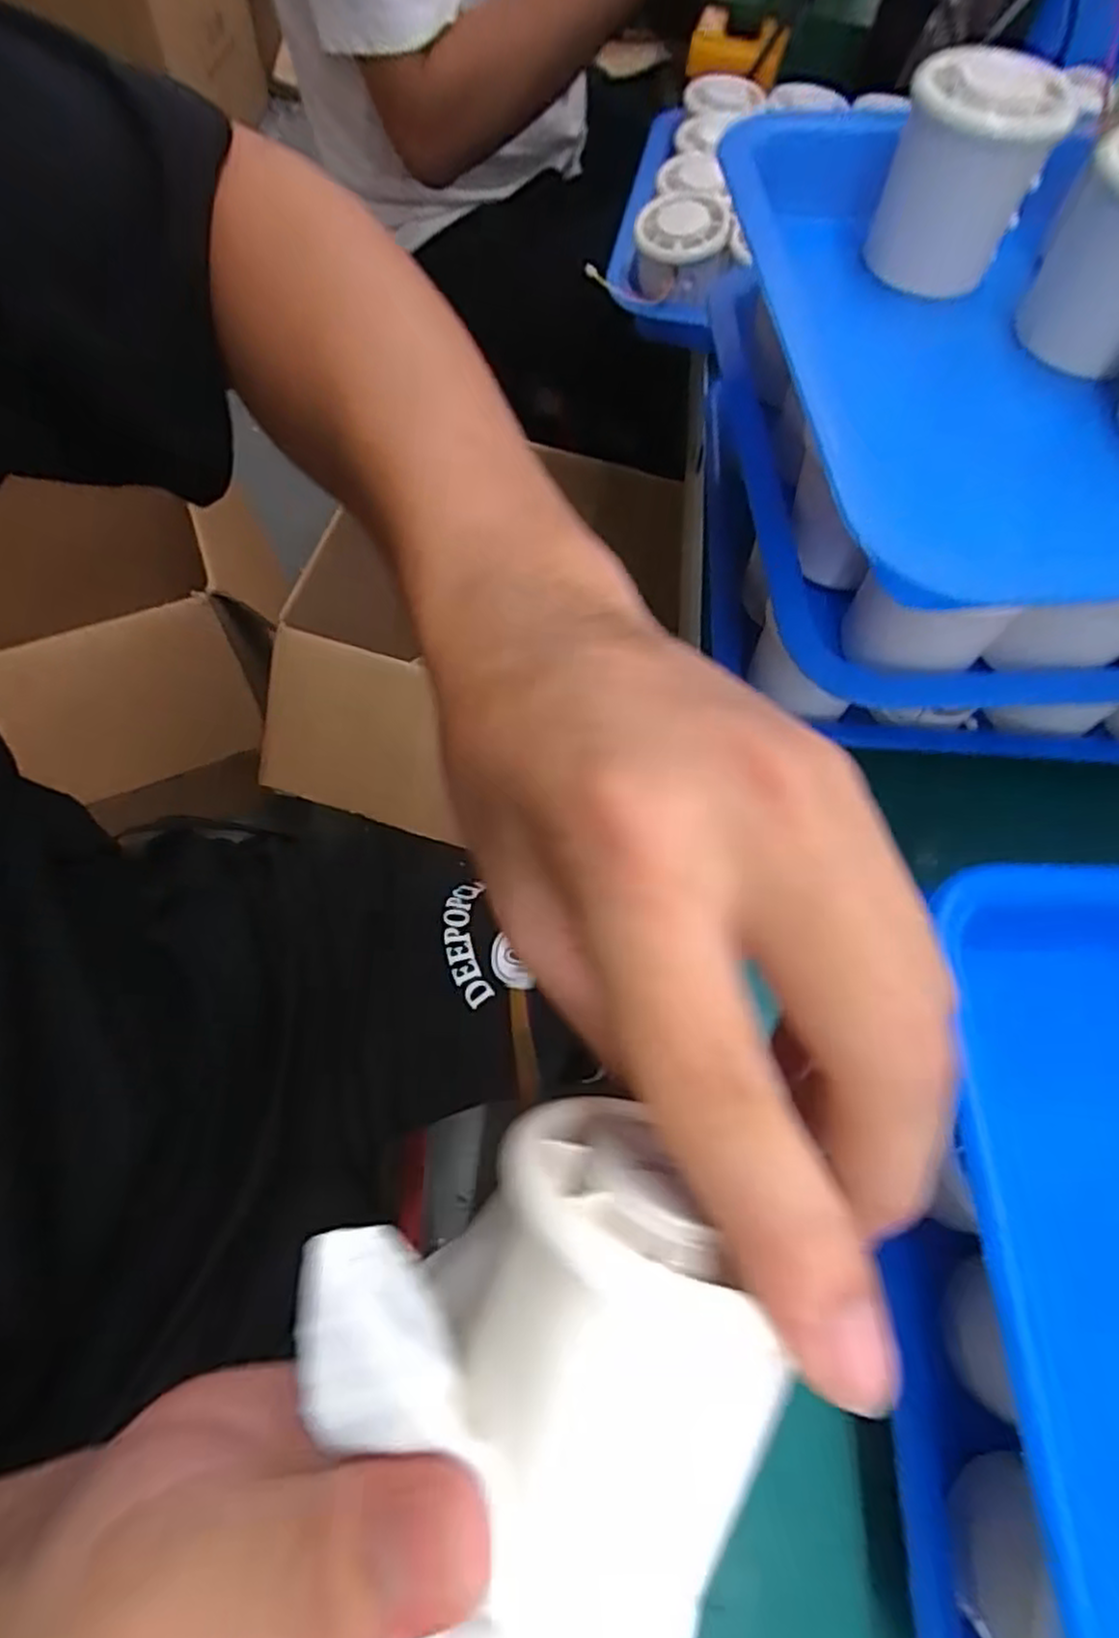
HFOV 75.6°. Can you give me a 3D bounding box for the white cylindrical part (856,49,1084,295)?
[{"bbox_3d":[0.162,-0.260,0.293,0.057,0.062,0.056,24,66,8],"label":"white cylindrical part"}]

